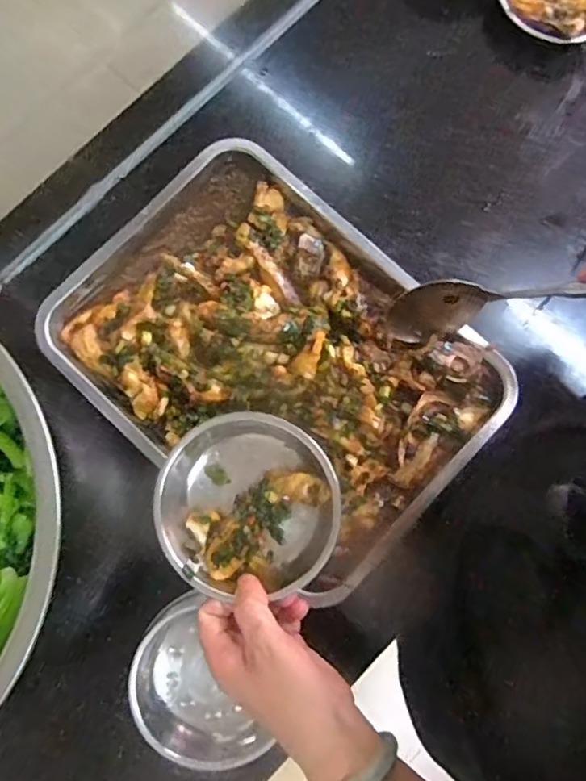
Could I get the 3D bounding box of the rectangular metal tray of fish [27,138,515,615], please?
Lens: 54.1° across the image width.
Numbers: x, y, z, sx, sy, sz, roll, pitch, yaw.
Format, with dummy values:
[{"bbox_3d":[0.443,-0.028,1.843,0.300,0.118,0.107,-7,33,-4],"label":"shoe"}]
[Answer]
[{"bbox_3d":[-0.022,-0.036,0.552,0.399,0.051,0.281,42,80,8],"label":"rectangular metal tray of fish"}]

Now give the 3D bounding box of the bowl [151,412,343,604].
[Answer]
[{"bbox_3d":[-0.037,0.086,0.431,0.137,0.048,0.123,-7,78,-2],"label":"bowl"}]

